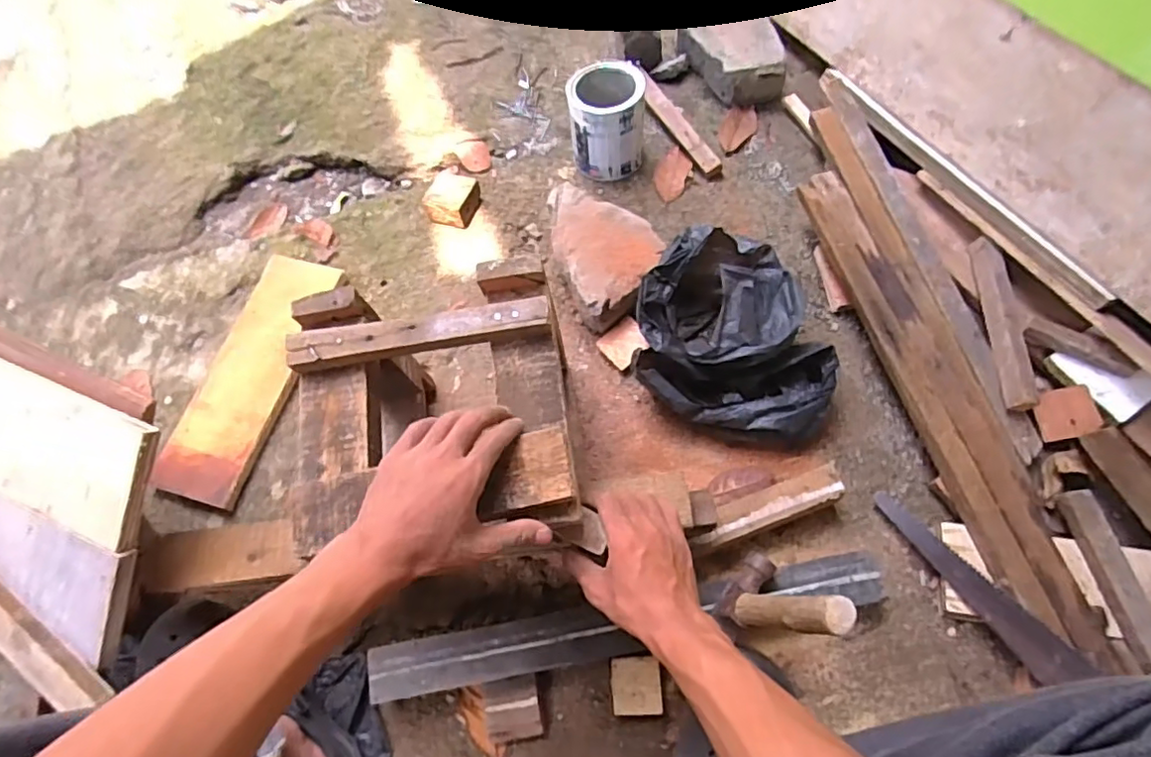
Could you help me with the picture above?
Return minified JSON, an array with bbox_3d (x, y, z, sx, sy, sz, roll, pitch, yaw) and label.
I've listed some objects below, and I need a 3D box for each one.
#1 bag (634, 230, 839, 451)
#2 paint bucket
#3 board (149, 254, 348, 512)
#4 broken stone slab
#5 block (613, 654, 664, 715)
[{"bbox_3d":[0.194,-0.050,0.739,0.237,0.120,0.217,15,69,9],"label":"bag"},{"bbox_3d":[0.046,-0.376,0.895,0.106,0.123,0.106,-1,67,3],"label":"paint bucket"},{"bbox_3d":[-0.431,-0.009,0.815,0.116,0.029,0.349,12,69,8],"label":"board"},{"bbox_3d":[0.039,-0.172,0.832,0.121,0.078,0.202,-24,68,-7],"label":"broken stone slab"},{"bbox_3d":[0.066,0.330,0.651,0.051,0.036,0.055,-3,67,2],"label":"block"}]

